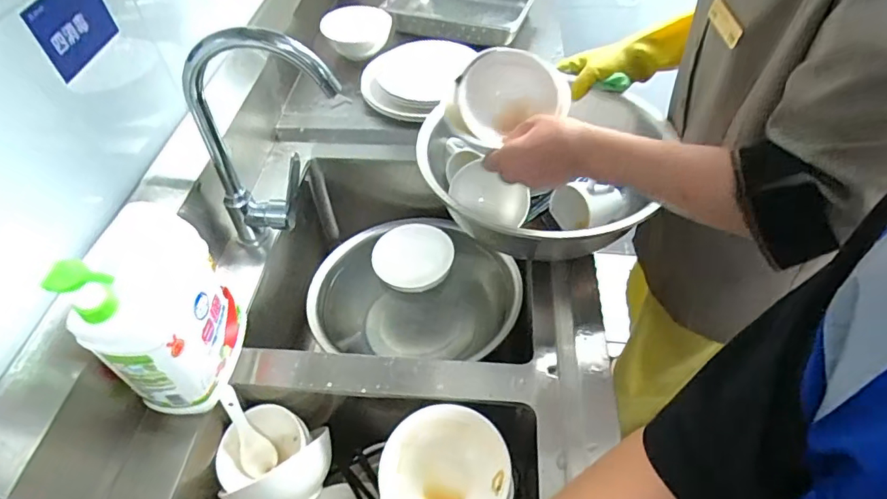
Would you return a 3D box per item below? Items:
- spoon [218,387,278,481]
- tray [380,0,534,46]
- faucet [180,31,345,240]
[{"bbox_3d":[-0.257,0.233,0.663,0.042,0.130,0.027,-23,23,-16],"label":"spoon"},{"bbox_3d":[0.056,-0.577,1.219,0.304,0.088,0.271,11,50,13],"label":"tray"},{"bbox_3d":[-0.225,-0.148,0.692,0.196,0.312,0.083,-7,49,-3],"label":"faucet"}]

